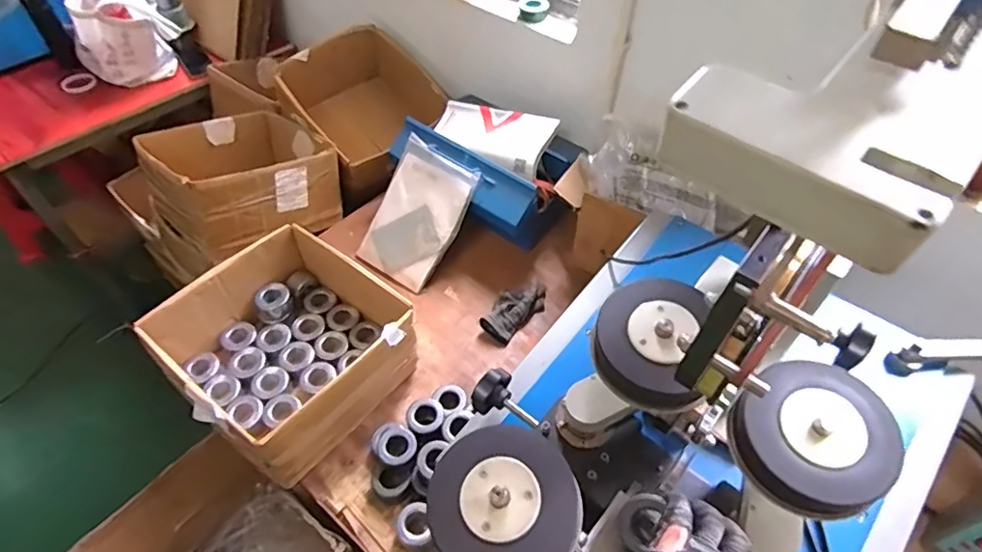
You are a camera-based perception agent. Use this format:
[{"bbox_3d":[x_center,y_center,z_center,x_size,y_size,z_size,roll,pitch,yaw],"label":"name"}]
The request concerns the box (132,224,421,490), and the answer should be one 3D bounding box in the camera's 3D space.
[{"bbox_3d":[-0.337,0.121,0.946,0.326,0.181,0.336,32,56,24],"label":"box"}]

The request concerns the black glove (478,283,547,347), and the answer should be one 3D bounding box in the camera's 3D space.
[{"bbox_3d":[0.048,0.064,1.097,0.077,0.041,0.154,34,57,26],"label":"black glove"}]

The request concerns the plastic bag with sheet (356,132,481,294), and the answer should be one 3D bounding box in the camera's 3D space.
[{"bbox_3d":[-0.157,-0.124,1.139,0.179,0.023,0.275,30,98,16],"label":"plastic bag with sheet"}]

